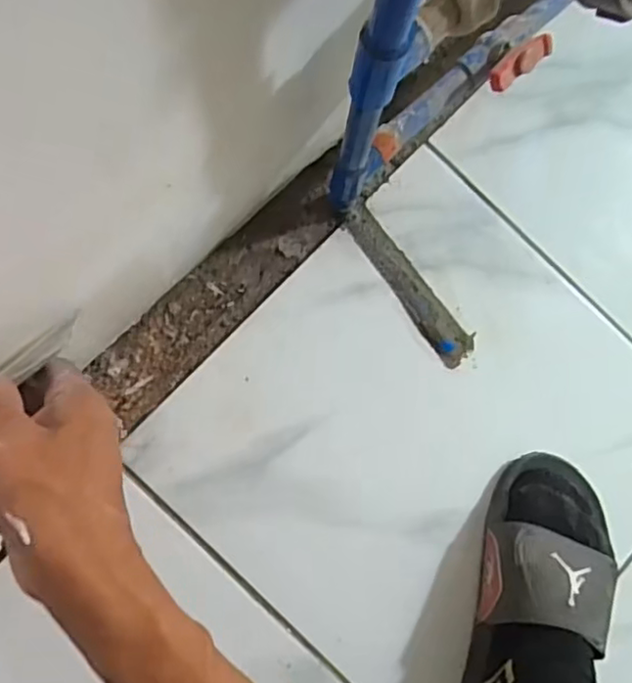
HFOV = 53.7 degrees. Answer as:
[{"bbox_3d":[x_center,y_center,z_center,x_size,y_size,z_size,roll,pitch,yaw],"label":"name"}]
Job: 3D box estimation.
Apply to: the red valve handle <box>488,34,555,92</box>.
[{"bbox_3d":[0.163,-0.220,0.492,0.059,0.012,0.018,-39,88,-9],"label":"red valve handle"}]

